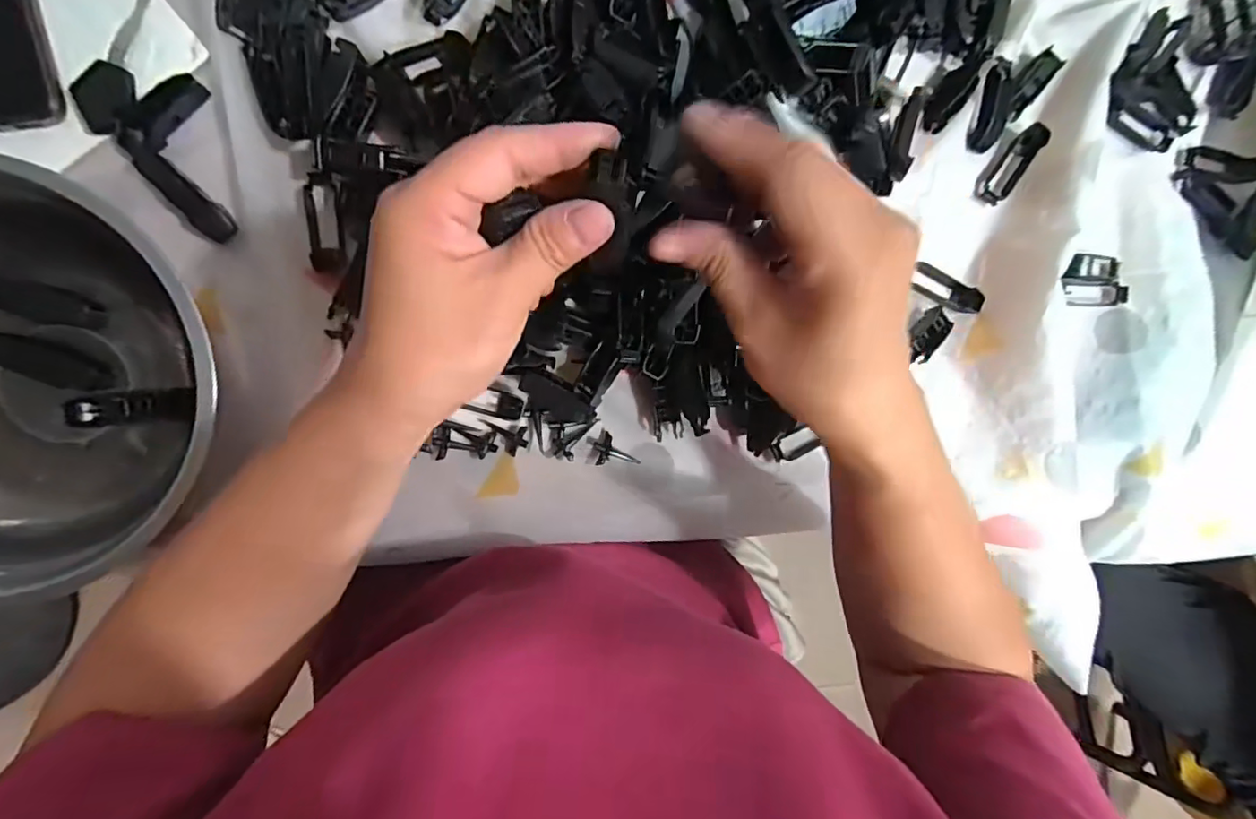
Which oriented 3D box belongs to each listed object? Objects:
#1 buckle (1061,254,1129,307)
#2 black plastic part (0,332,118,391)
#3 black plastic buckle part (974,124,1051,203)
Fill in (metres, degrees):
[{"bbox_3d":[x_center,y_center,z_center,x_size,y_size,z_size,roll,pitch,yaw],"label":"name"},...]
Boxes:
[{"bbox_3d":[0.329,-0.092,0.396,0.044,0.014,0.036,0,95,-8],"label":"buckle"},{"bbox_3d":[-0.316,-0.026,0.302,0.062,0.008,0.022,20,91,-9],"label":"black plastic part"},{"bbox_3d":[0.263,-0.169,0.380,0.022,0.012,0.060,39,88,-9],"label":"black plastic buckle part"}]

